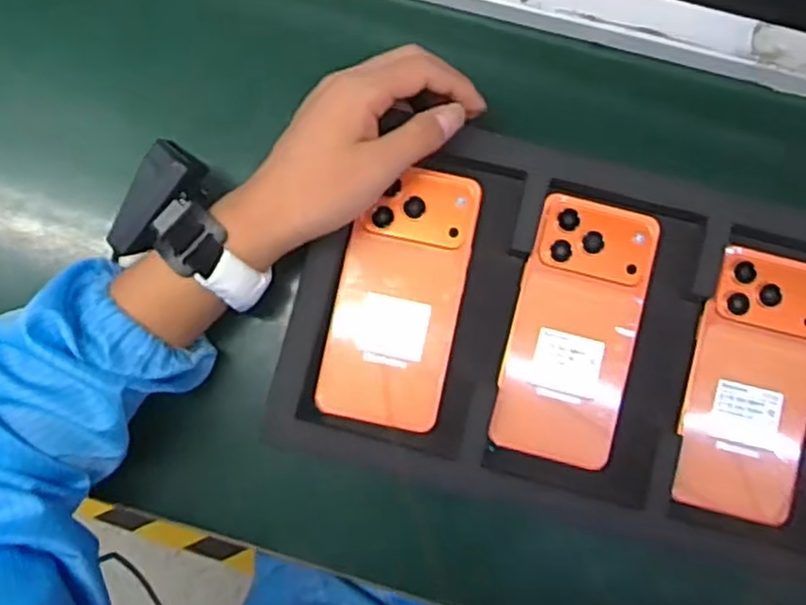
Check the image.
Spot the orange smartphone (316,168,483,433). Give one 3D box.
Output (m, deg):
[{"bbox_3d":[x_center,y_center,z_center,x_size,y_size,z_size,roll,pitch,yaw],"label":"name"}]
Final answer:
[{"bbox_3d":[-0.002,-0.004,0.457,0.077,0.008,0.159,12,86,1],"label":"orange smartphone"}]

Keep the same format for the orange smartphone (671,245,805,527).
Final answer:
[{"bbox_3d":[0.218,0.050,0.448,0.076,0.006,0.161,15,86,2],"label":"orange smartphone"}]

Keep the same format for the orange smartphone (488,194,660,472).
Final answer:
[{"bbox_3d":[0.108,0.017,0.454,0.077,0.011,0.160,15,86,2],"label":"orange smartphone"}]

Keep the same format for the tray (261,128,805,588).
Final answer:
[{"bbox_3d":[0.158,0.033,0.446,0.437,0.029,0.220,15,84,0],"label":"tray"}]

